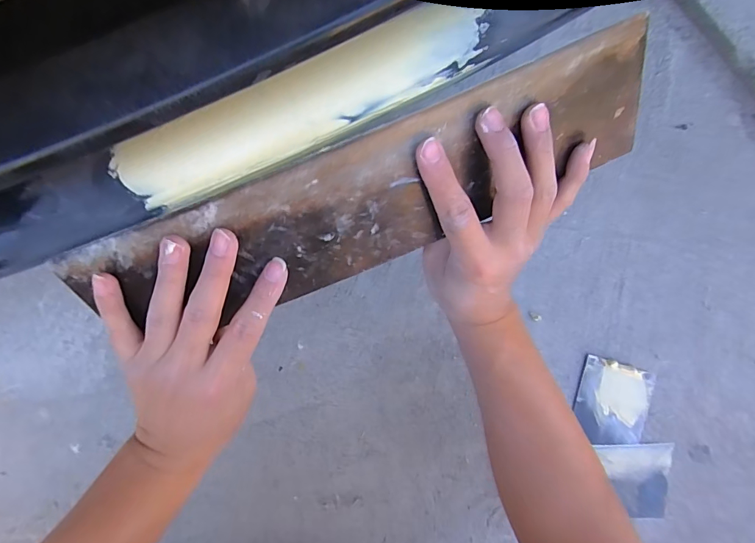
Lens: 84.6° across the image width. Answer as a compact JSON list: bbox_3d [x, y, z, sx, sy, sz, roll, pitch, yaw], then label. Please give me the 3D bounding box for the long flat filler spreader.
[{"bbox_3d":[0.001,-0.044,0.261,0.356,0.007,0.086,-23,127,-2],"label":"long flat filler spreader"}]

